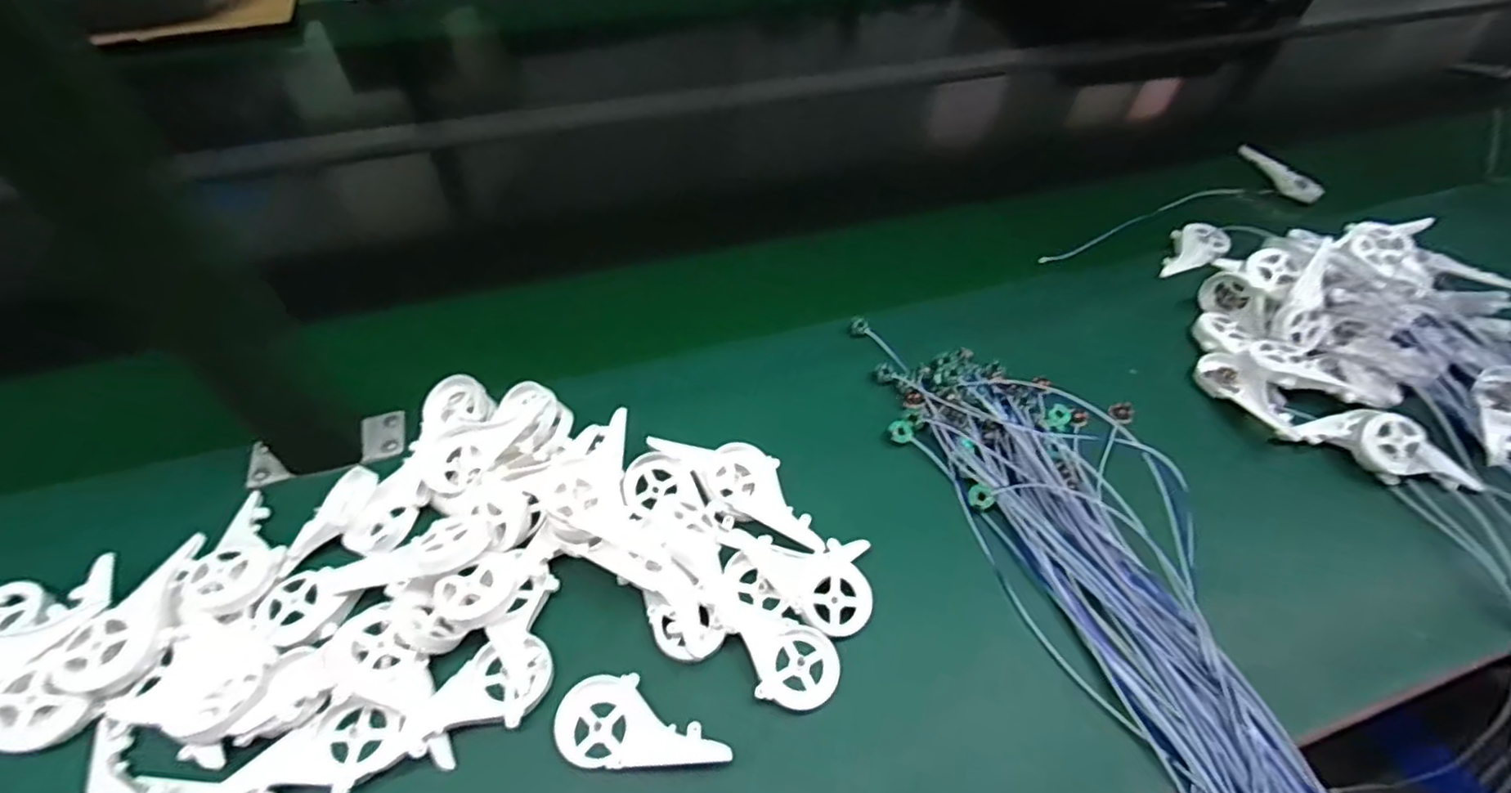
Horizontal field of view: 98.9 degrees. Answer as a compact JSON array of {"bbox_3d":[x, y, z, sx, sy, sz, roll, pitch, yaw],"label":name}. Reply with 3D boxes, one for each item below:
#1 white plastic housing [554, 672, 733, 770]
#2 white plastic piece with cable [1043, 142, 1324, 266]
[{"bbox_3d":[-0.061,0.174,0.349,0.090,0.019,0.045,0,53,-3],"label":"white plastic housing"},{"bbox_3d":[0.446,-0.215,0.699,0.371,0.022,0.087,-14,52,-14],"label":"white plastic piece with cable"}]

